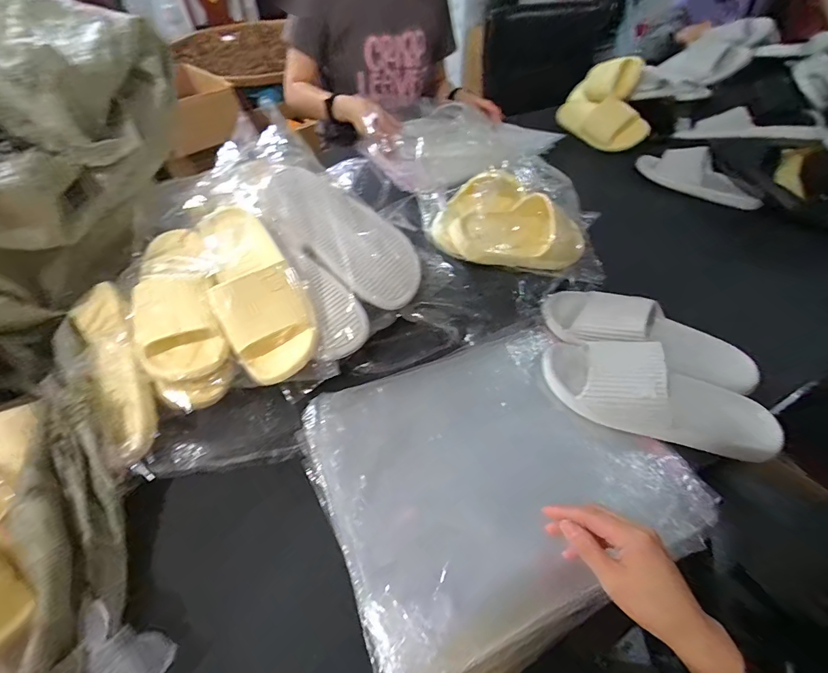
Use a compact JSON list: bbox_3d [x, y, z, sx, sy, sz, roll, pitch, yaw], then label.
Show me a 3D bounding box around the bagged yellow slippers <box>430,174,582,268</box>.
[{"bbox_3d":[0.147,-0.164,0.610,0.224,0.109,0.170,15,50,12],"label":"bagged yellow slippers"}]

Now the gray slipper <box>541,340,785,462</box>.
[{"bbox_3d":[0.306,0.066,0.511,0.278,0.066,0.111,15,51,12],"label":"gray slipper"}]

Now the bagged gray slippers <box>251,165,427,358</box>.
[{"bbox_3d":[-0.109,-0.121,0.593,0.167,0.080,0.278,-33,76,-12],"label":"bagged gray slippers"}]

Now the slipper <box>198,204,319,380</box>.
[{"bbox_3d":[-0.195,-0.059,0.505,0.103,0.076,0.224,-22,76,-18],"label":"slipper"}]

